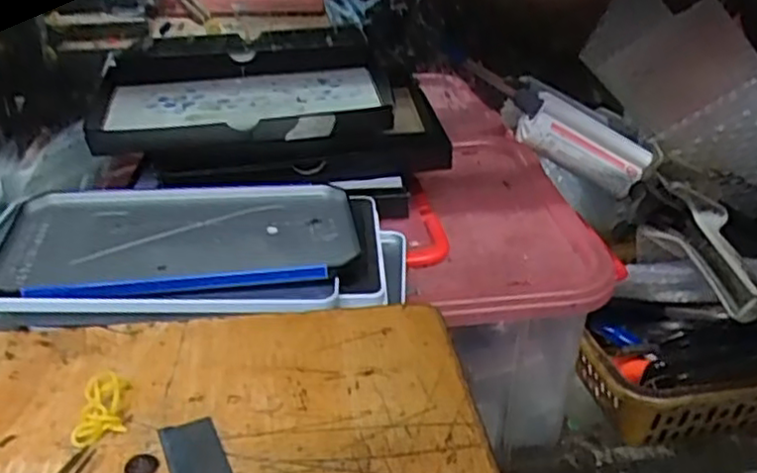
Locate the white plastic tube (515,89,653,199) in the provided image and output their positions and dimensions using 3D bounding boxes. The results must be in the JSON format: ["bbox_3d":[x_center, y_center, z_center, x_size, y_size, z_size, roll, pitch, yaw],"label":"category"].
[{"bbox_3d":[0.154,-0.068,0.536,0.102,0.042,0.014,25,25,-14],"label":"white plastic tube"}]

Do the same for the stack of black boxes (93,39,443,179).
[{"bbox_3d":[-0.073,-0.078,0.469,0.226,0.064,0.126,-1,28,-6],"label":"stack of black boxes"}]

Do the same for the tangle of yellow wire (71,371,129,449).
[{"bbox_3d":[-0.099,0.060,0.252,0.018,0.010,0.027,-7,29,-16],"label":"tangle of yellow wire"}]

